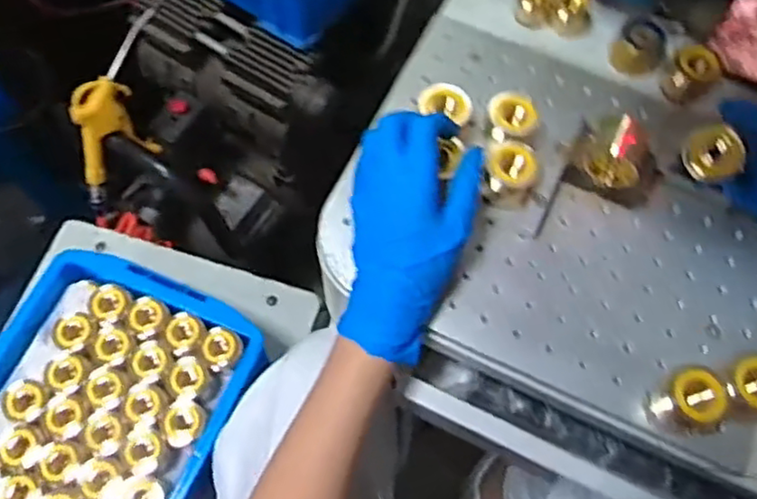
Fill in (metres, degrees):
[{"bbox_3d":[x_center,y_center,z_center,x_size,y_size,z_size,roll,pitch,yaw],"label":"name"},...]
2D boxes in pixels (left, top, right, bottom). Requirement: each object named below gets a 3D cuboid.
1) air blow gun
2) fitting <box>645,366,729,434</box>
[{"bbox_3d":[-0.311,-0.155,0.796,0.102,0.250,0.029,-24,51,-34],"label":"air blow gun"},{"bbox_3d":[0.207,0.101,0.443,0.038,0.045,0.038,1,67,-1],"label":"fitting"}]

